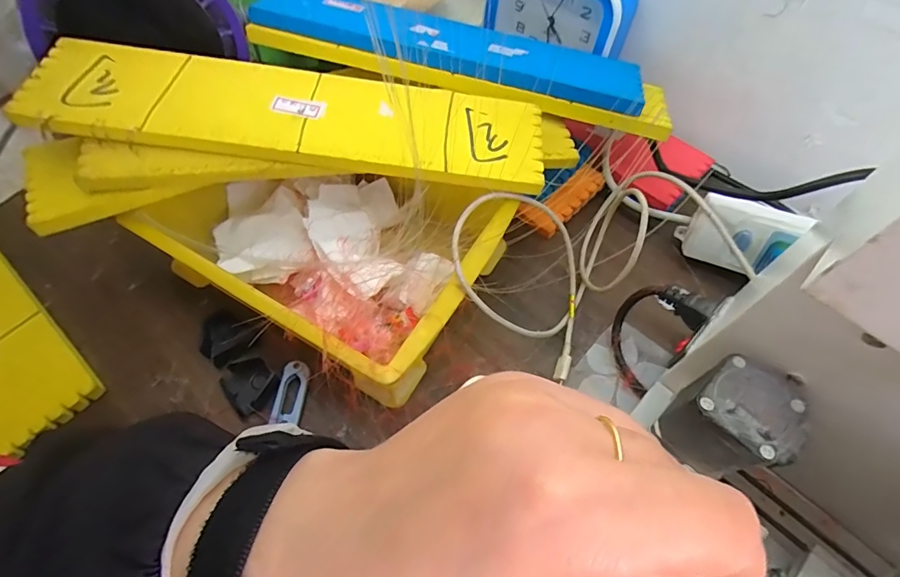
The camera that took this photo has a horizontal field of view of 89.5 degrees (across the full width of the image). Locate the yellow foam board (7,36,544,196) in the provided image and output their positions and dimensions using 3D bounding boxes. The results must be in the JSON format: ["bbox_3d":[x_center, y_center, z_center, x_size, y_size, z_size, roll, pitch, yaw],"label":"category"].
[{"bbox_3d":[-0.106,-0.123,0.322,0.348,0.012,0.084,6,63,-4],"label":"yellow foam board"}]

